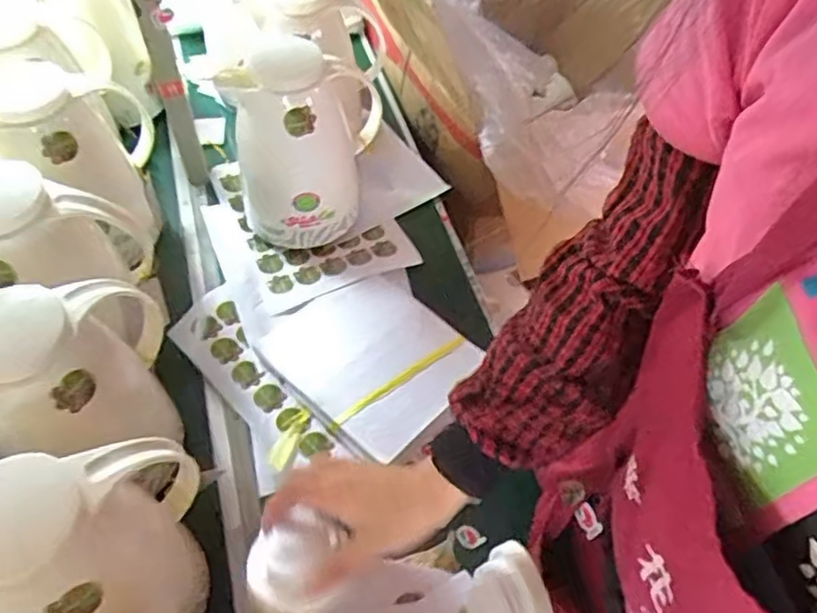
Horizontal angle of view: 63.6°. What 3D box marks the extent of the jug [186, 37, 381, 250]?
[{"bbox_3d":[-0.141,-0.220,0.867,0.153,0.246,0.183,26,58,16],"label":"jug"}]

